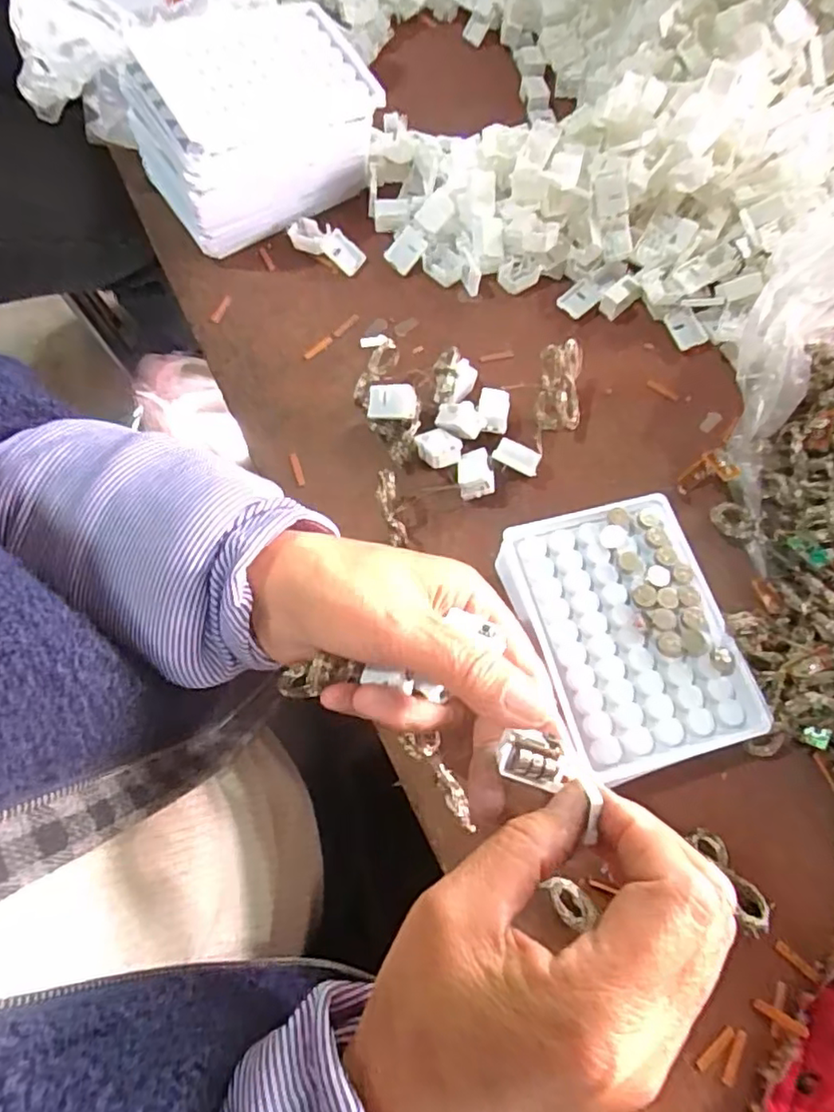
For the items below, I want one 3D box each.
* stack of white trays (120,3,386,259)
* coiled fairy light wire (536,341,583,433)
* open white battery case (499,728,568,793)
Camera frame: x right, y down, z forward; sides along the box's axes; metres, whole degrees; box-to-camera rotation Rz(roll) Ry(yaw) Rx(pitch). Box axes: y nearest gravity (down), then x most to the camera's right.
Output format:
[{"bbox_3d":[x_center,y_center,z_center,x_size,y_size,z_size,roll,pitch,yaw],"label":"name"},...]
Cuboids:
[{"bbox_3d":[-0.108,-0.289,0.405,0.149,0.077,0.109,-37,75,-14],"label":"stack of white trays"},{"bbox_3d":[0.087,-0.103,0.369,0.025,0.016,0.051,1,109,-1],"label":"coiled fairy light wire"},{"bbox_3d":[0.044,0.077,0.230,0.026,0.004,0.019,7,91,-6],"label":"open white battery case"}]

